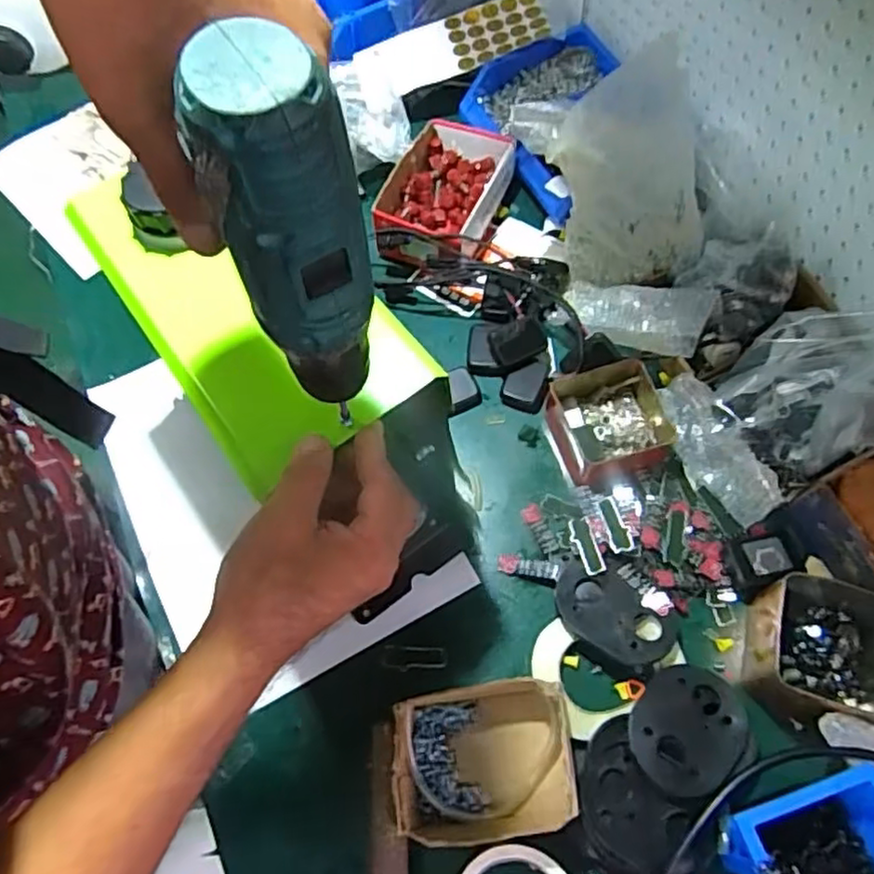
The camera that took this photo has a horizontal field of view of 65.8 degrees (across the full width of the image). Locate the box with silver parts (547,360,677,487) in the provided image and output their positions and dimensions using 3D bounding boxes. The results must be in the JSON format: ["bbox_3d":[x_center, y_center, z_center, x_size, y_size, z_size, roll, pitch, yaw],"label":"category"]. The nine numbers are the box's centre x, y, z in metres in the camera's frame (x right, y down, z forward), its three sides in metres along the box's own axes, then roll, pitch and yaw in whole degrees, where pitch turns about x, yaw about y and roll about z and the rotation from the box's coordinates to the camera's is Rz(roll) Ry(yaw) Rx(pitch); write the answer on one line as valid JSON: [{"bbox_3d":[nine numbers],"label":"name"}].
[{"bbox_3d":[0.173,-0.015,0.669,0.112,0.044,0.103,-12,65,-3],"label":"box with silver parts"}]

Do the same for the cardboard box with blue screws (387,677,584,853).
[{"bbox_3d":[0.034,0.255,0.531,0.132,0.073,0.107,-5,64,0],"label":"cardboard box with blue screws"}]

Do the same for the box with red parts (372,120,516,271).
[{"bbox_3d":[0.005,-0.279,0.799,0.124,0.068,0.198,17,67,10],"label":"box with red parts"}]

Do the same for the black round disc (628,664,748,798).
[{"bbox_3d":[0.203,0.233,0.540,0.098,0.010,0.092,1,50,-1],"label":"black round disc"}]

